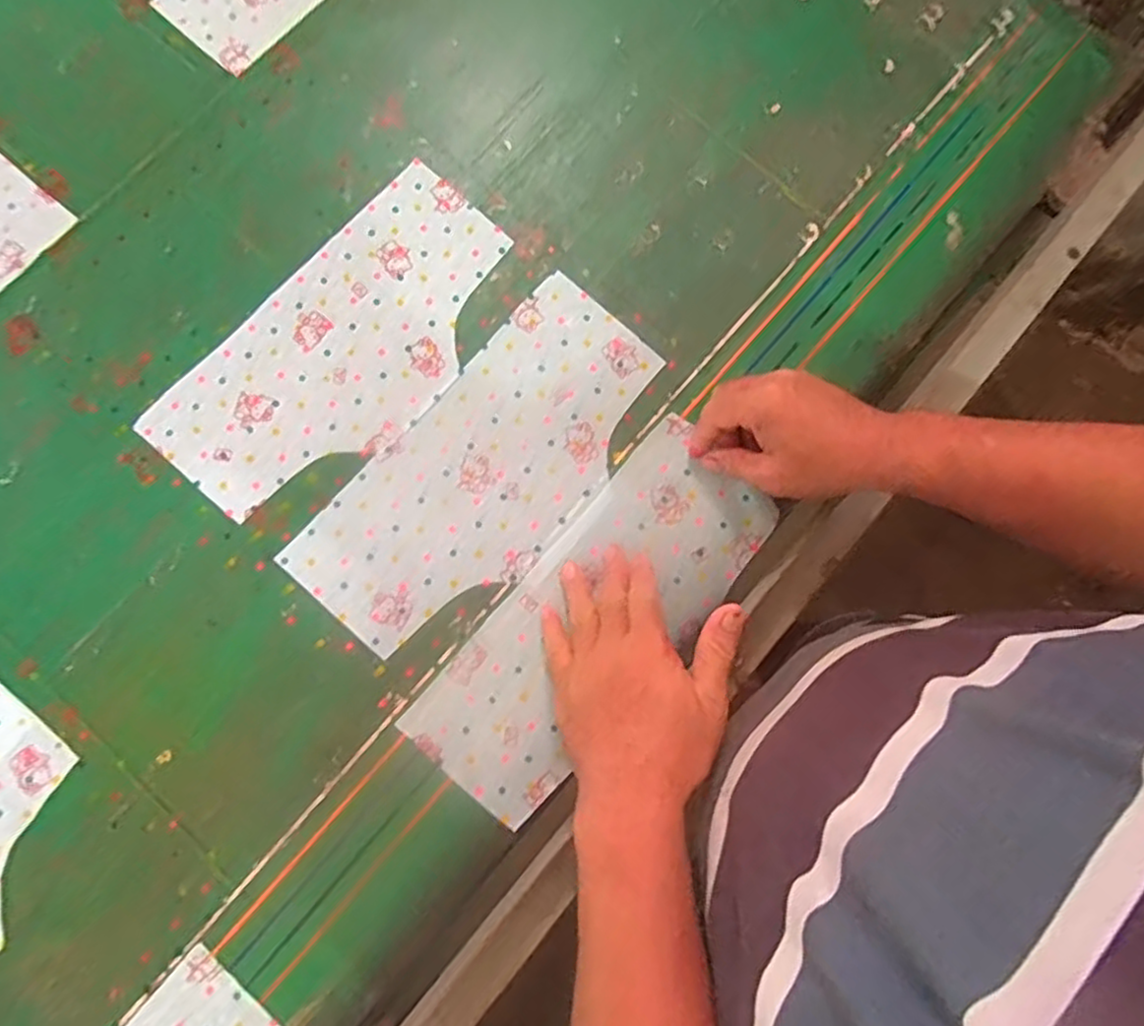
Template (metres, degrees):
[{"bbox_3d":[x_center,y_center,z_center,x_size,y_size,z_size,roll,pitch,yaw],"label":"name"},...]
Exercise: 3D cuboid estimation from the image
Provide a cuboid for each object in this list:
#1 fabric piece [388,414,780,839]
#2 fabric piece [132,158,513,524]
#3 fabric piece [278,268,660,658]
[{"bbox_3d":[0.020,0.080,0.532,0.127,0.011,0.314,41,81,4],"label":"fabric piece"},{"bbox_3d":[-0.183,-0.136,0.568,0.162,0.004,0.318,41,82,8],"label":"fabric piece"},{"bbox_3d":[-0.064,-0.036,0.548,0.146,0.004,0.319,41,82,8],"label":"fabric piece"}]

